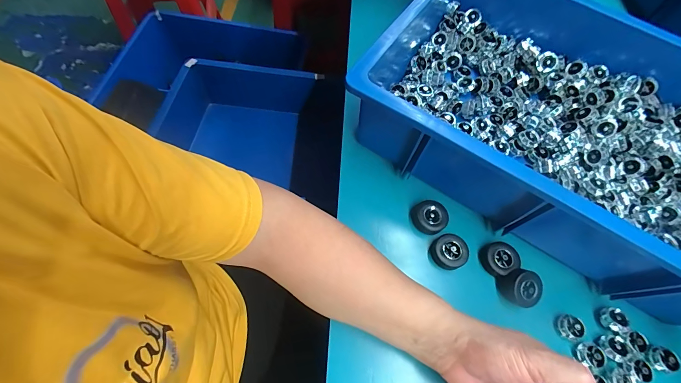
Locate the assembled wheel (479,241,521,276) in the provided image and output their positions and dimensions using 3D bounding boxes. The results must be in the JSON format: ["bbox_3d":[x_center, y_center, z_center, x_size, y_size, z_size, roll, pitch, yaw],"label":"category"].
[{"bbox_3d":[0.175,0.074,0.347,0.035,0.014,0.035,1,64,-2],"label":"assembled wheel"}]

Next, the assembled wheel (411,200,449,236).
[{"bbox_3d":[0.103,0.030,0.361,0.035,0.018,0.037,1,64,-2],"label":"assembled wheel"}]

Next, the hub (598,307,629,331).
[{"bbox_3d":[0.281,0.131,0.324,0.018,0.015,0.022,-5,65,-5],"label":"hub"}]

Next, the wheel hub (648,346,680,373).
[{"bbox_3d":[0.323,0.168,0.314,0.020,0.012,0.022,1,64,-2],"label":"wheel hub"}]

